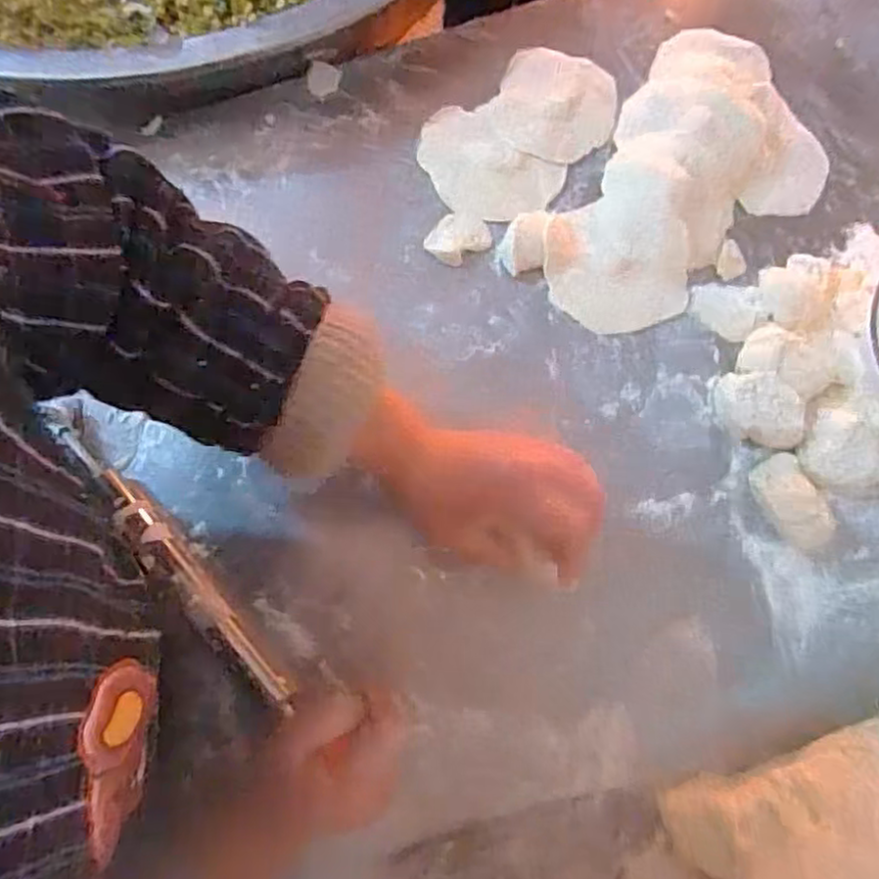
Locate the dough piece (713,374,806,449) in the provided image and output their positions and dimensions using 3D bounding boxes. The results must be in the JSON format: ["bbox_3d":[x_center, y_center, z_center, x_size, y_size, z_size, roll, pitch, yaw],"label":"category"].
[{"bbox_3d":[0.233,-0.022,0.482,0.064,0.030,0.041,28,77,5],"label":"dough piece"}]

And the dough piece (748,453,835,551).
[{"bbox_3d":[0.246,0.044,0.461,0.034,0.028,0.065,-23,78,-7],"label":"dough piece"}]

